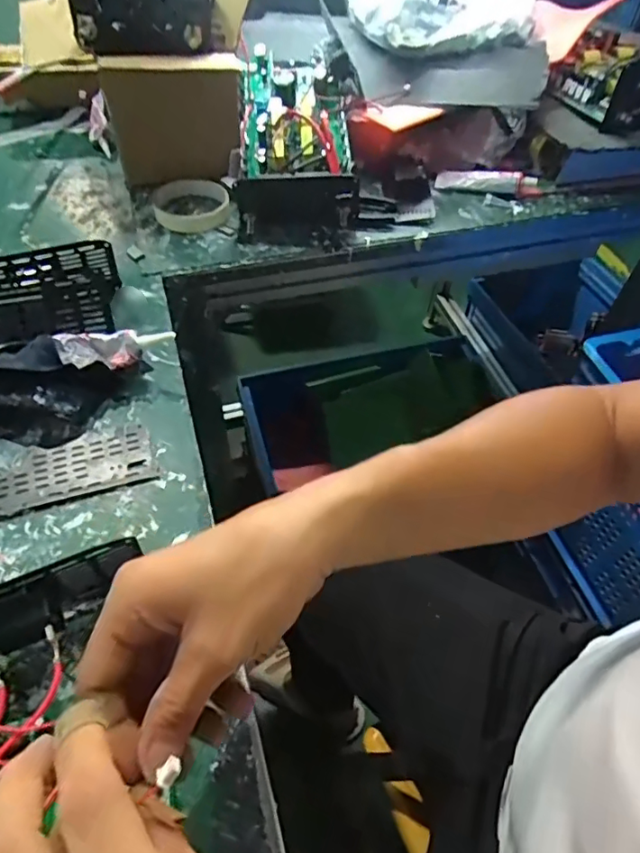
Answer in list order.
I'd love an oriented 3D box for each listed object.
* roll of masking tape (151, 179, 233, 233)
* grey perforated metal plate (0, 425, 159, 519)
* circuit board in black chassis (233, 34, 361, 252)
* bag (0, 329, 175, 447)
[{"bbox_3d":[-0.148,-0.256,0.621,0.086,0.022,0.086,2,52,-3],"label":"roll of masking tape"},{"bbox_3d":[-0.201,0.036,0.401,0.144,0.005,0.053,-15,55,-15],"label":"grey perforated metal plate"},{"bbox_3d":[-0.025,-0.343,0.625,0.139,0.078,0.294,0,68,-4],"label":"circuit board in black chassis"},{"bbox_3d":[-0.252,-0.034,0.421,0.246,0.047,0.119,-29,59,-24],"label":"bag"}]

